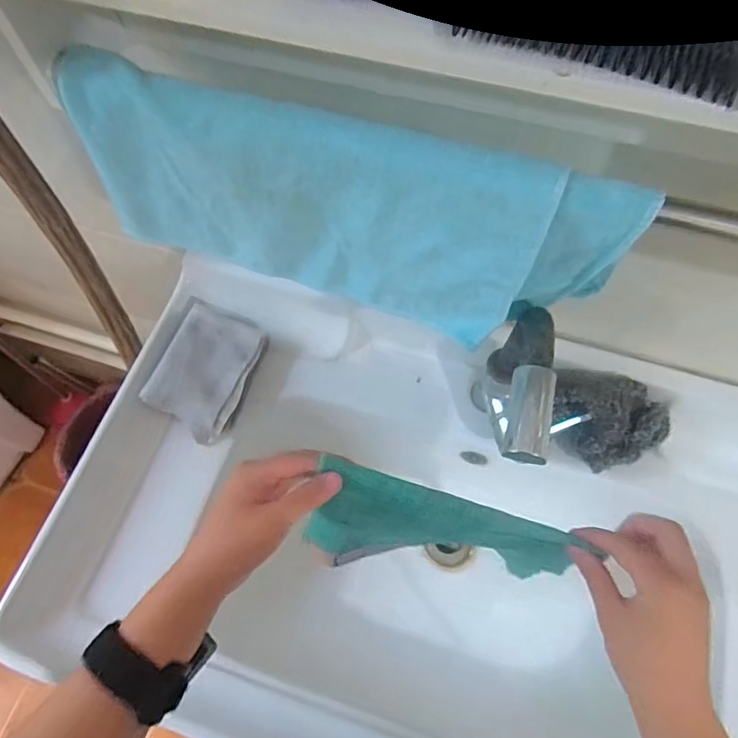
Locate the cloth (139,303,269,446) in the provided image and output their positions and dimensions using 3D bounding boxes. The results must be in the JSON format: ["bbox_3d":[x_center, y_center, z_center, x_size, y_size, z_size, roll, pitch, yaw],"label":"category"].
[{"bbox_3d":[-0.191,0.004,0.632,0.101,0.020,0.142,22,70,0],"label":"cloth"}]

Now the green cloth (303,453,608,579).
[{"bbox_3d":[0.050,0.131,0.446,0.203,0.154,0.049,5,64,5],"label":"green cloth"}]

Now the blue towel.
[{"bbox_3d":[-0.019,-0.115,0.397,0.388,0.170,0.044,17,66,9],"label":"blue towel"}]

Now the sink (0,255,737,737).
[{"bbox_3d":[0.098,0.199,0.596,0.807,0.170,0.472,13,65,9],"label":"sink"}]

